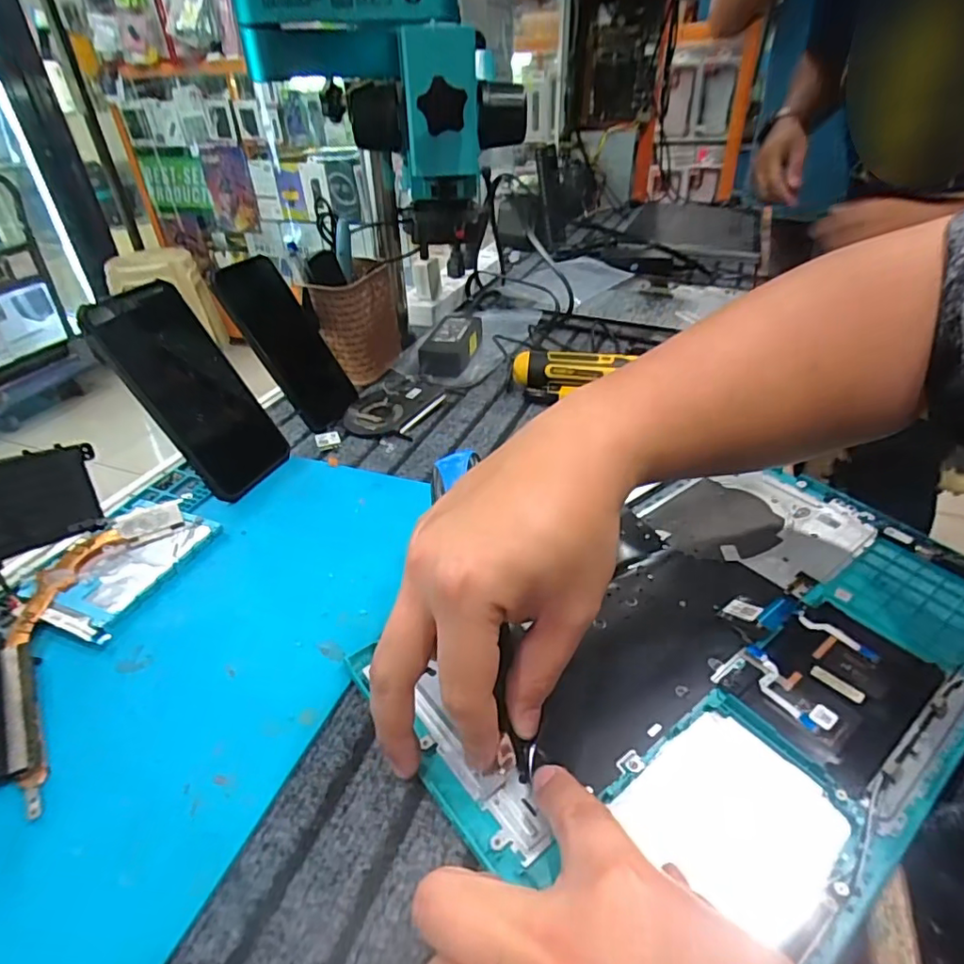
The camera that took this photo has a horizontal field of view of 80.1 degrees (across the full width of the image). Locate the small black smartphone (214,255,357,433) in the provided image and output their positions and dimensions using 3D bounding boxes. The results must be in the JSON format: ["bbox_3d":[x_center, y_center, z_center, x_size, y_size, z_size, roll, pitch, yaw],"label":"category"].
[{"bbox_3d":[-0.179,-0.131,0.537,0.013,0.156,0.081,-20,21,36],"label":"small black smartphone"}]

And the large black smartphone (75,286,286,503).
[{"bbox_3d":[-0.219,-0.070,0.441,0.011,0.163,0.079,-15,24,41],"label":"large black smartphone"}]

